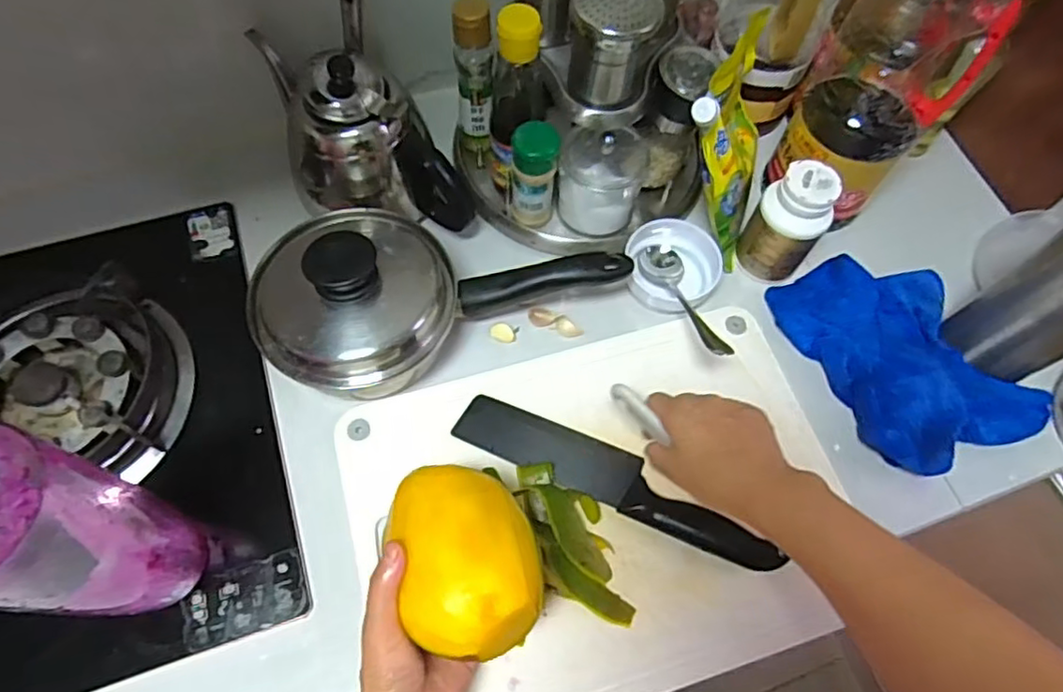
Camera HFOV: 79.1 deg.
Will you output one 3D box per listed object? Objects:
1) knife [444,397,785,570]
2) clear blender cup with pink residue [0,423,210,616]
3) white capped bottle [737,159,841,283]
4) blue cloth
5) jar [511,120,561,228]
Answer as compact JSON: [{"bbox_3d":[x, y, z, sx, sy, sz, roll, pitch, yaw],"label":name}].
[{"bbox_3d":[0.067,0.107,0.524,0.265,0.030,0.046,24,66,9],"label":"knife"},{"bbox_3d":[-0.277,0.122,0.399,0.085,0.211,0.075,11,64,3],"label":"clear blender cup with pink residue"},{"bbox_3d":[0.235,-0.112,0.583,0.055,0.103,0.059,-30,69,-15],"label":"white capped bottle"},{"bbox_3d":[0.332,0.006,0.579,0.143,0.028,0.213,-26,68,-14],"label":"blue cloth"},{"bbox_3d":[0.003,-0.155,0.585,0.041,0.110,0.034,2,64,-1],"label":"jar"}]

